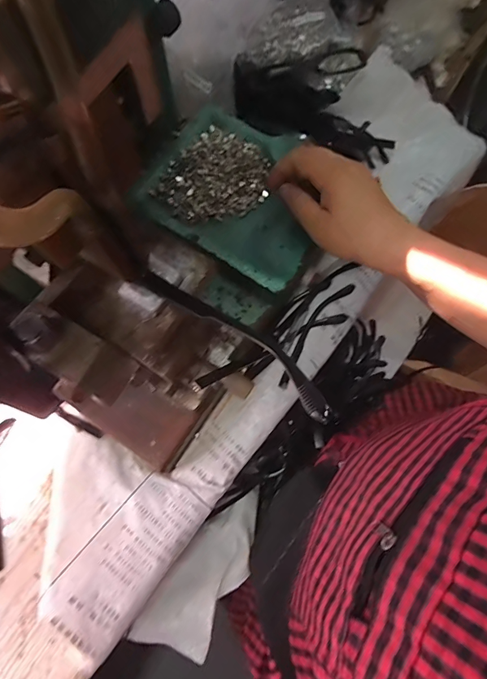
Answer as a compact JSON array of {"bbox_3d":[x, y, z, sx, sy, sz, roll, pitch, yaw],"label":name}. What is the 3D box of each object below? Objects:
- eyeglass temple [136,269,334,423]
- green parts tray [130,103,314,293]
[{"bbox_3d":[-0.006,-0.004,0.216,0.139,0.007,0.020,36,78,21],"label":"eyeglass temple"},{"bbox_3d":[-0.002,-0.166,0.421,0.195,0.025,0.173,32,78,6],"label":"green parts tray"}]

